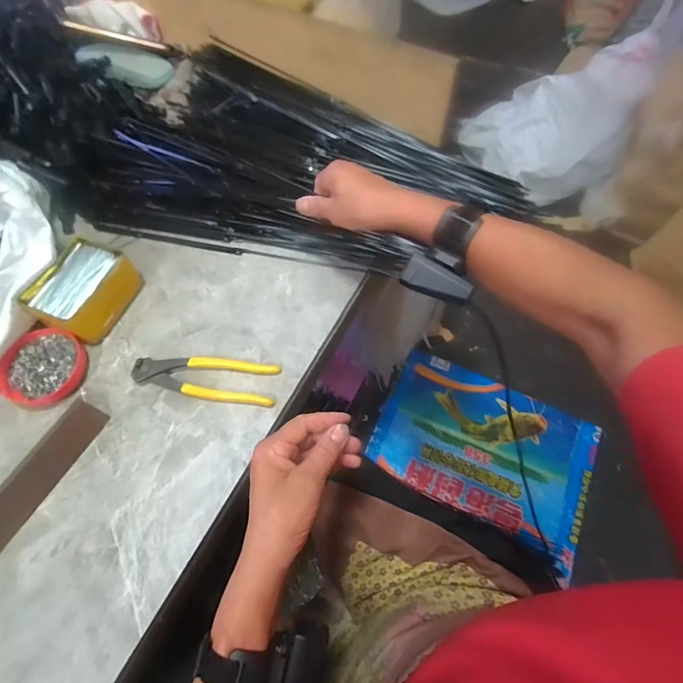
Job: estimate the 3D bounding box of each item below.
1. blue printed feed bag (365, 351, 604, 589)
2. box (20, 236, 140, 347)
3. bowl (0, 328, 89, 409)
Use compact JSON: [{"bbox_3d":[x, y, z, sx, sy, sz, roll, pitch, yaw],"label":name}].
[{"bbox_3d":[0.405,0.300,1.201,0.590,0.040,0.424,24,66,13],"label":"blue printed feed bag"},{"bbox_3d":[-0.309,-0.065,0.515,0.079,0.050,0.115,19,65,11],"label":"box"},{"bbox_3d":[-0.343,0.030,0.485,0.083,0.025,0.088,0,63,1],"label":"bowl"}]

